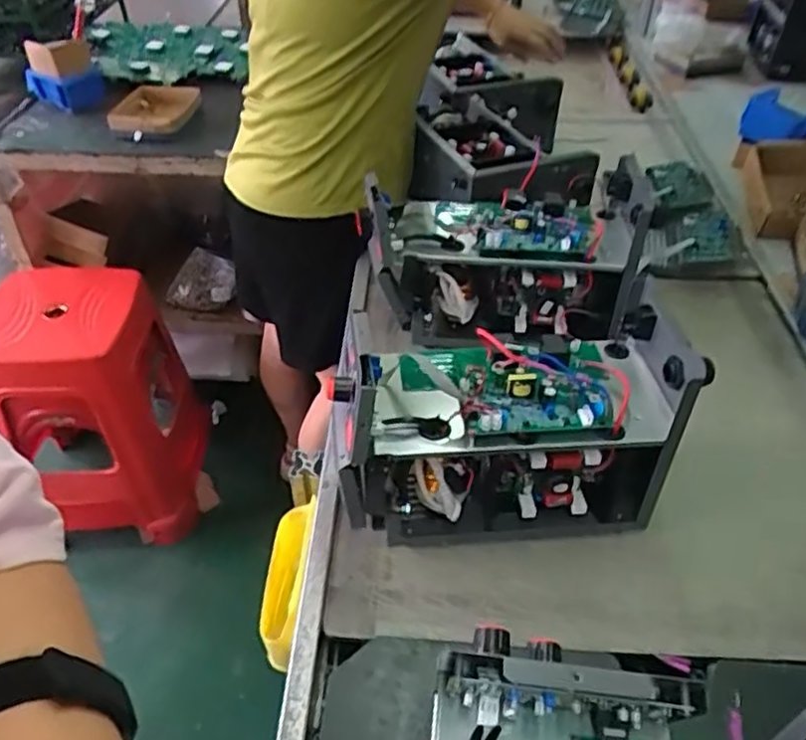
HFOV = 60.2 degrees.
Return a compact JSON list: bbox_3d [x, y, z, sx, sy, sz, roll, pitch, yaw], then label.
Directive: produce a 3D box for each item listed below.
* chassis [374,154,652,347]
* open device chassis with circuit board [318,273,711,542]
[{"bbox_3d":[0.130,-0.150,0.903,0.332,0.190,0.165,-1,43,-1],"label":"chassis"},{"bbox_3d":[0.103,0.055,0.699,0.325,0.199,0.148,-5,43,-5],"label":"open device chassis with circuit board"}]

